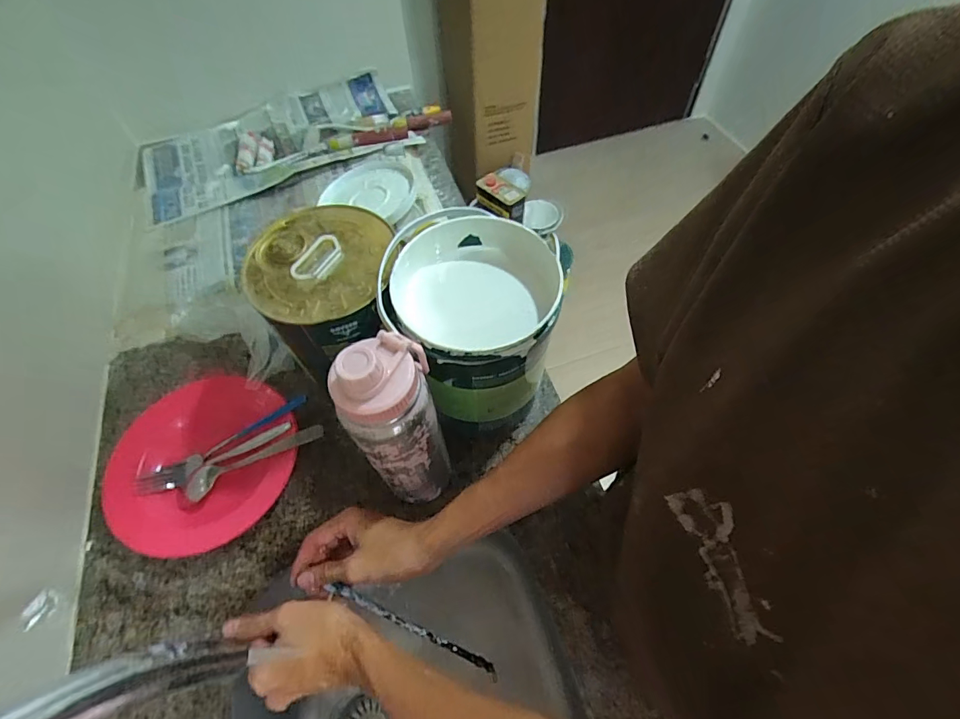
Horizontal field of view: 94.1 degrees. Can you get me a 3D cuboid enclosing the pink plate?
[{"bbox_3d":[-0.332,0.125,0.550,0.209,0.039,0.211,-1,59,2],"label":"pink plate"}]

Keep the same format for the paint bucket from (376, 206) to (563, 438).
[{"bbox_3d":[-0.013,-0.045,0.501,0.167,0.156,0.186,-10,59,-4],"label":"paint bucket"}]

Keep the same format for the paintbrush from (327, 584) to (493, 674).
[{"bbox_3d":[-0.067,0.290,0.479,0.223,0.012,0.010,41,61,-22],"label":"paintbrush"}]

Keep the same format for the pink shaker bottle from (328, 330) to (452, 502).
[{"bbox_3d":[-0.074,0.056,0.407,0.074,0.211,0.088,-11,59,-5],"label":"pink shaker bottle"}]

